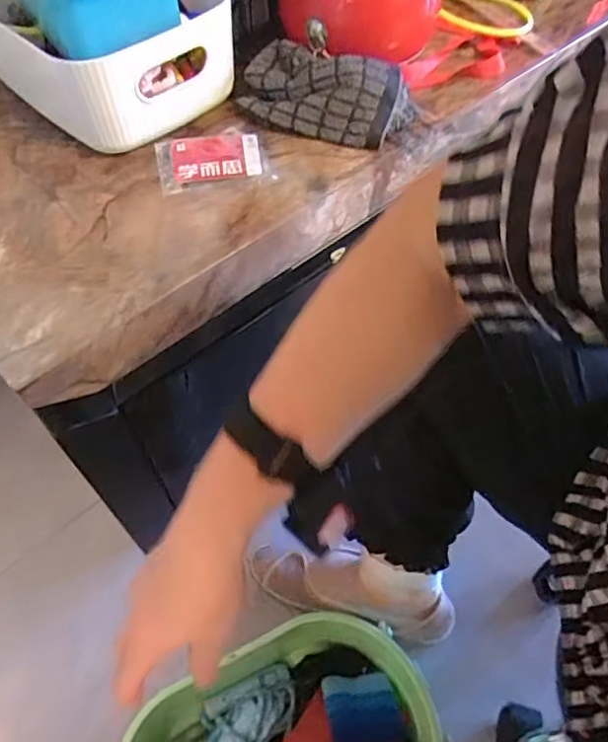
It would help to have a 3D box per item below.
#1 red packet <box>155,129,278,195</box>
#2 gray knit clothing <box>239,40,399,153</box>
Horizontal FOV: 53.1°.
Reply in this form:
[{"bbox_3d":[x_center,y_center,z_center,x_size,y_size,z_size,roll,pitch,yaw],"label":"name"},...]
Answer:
[{"bbox_3d":[-0.092,-0.216,0.613,0.109,0.012,0.082,-10,56,-4],"label":"red packet"},{"bbox_3d":[0.015,-0.293,0.637,0.166,0.055,0.099,24,60,17],"label":"gray knit clothing"}]

